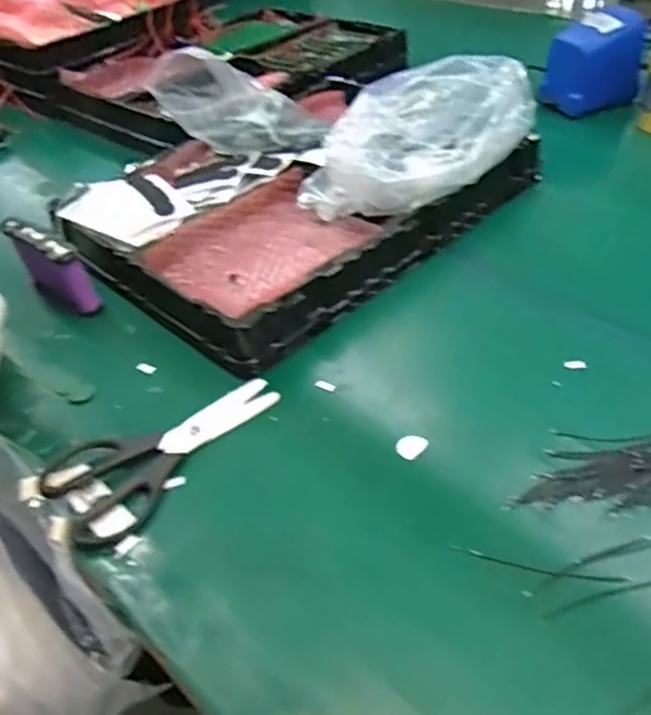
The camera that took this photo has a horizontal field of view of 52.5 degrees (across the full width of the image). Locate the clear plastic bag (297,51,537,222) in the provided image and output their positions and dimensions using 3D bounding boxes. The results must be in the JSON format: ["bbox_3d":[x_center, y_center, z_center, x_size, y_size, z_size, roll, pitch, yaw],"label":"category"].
[{"bbox_3d":[0.101,-0.222,0.692,0.243,0.123,0.109,-20,44,-17],"label":"clear plastic bag"}]

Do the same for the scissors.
[{"bbox_3d":[-0.131,0.066,0.523,0.089,0.015,0.190,24,49,29],"label":"scissors"}]

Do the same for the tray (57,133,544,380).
[{"bbox_3d":[-0.030,-0.193,0.771,0.477,0.058,0.359,-35,49,-29],"label":"tray"}]

